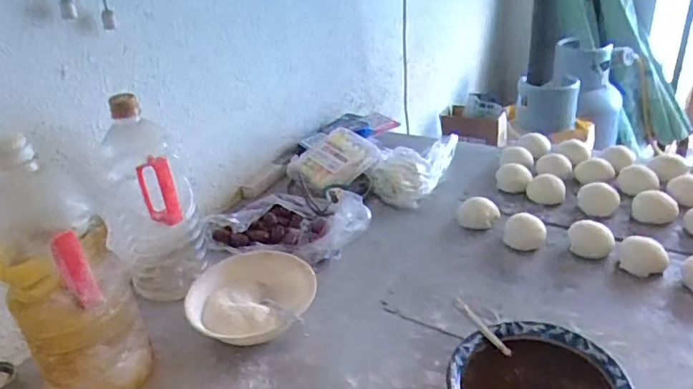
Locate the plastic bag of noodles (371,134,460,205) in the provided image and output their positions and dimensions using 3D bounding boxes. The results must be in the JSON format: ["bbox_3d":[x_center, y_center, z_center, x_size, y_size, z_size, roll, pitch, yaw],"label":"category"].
[{"bbox_3d":[0.137,-0.072,1.077,0.112,0.060,0.272,12,34,27],"label":"plastic bag of noodles"}]

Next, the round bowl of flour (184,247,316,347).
[{"bbox_3d":[-0.126,0.148,0.745,0.164,0.054,0.164,-4,29,2],"label":"round bowl of flour"}]

